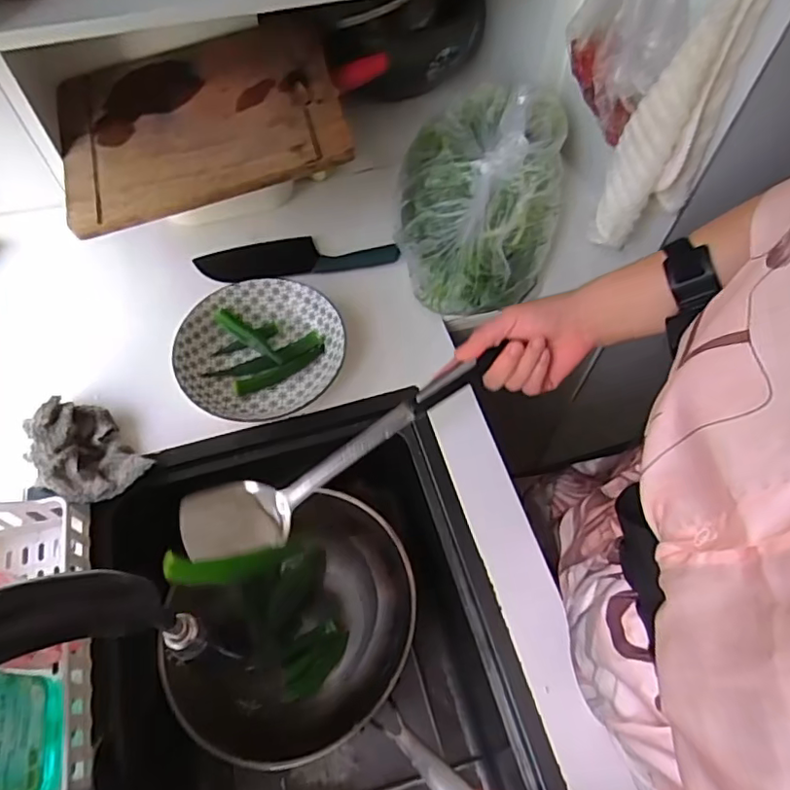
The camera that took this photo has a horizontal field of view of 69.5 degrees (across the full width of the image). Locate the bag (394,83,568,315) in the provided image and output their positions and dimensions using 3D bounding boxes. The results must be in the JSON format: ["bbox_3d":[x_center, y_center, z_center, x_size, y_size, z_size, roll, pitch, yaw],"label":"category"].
[{"bbox_3d":[0.115,-0.282,0.757,0.212,0.115,0.356,8,60,4],"label":"bag"}]

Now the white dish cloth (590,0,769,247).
[{"bbox_3d":[0.299,-0.312,0.577,0.088,0.348,0.095,28,64,14],"label":"white dish cloth"}]

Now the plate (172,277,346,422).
[{"bbox_3d":[-0.163,-0.054,0.703,0.194,0.056,0.176,-17,62,-10],"label":"plate"}]

